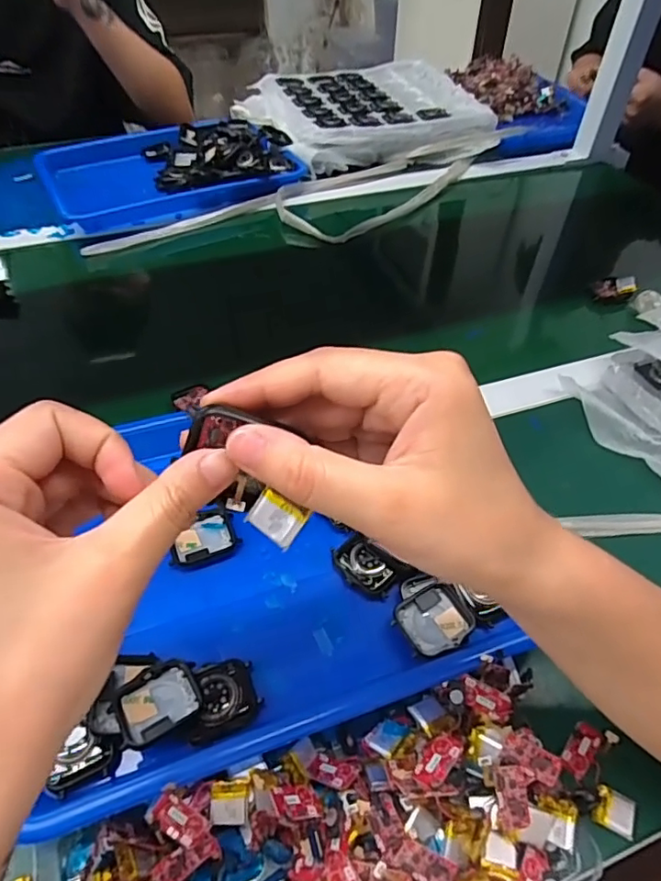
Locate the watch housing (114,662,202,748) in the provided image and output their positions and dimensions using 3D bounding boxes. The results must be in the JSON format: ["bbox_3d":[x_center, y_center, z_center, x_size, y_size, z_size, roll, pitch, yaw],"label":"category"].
[{"bbox_3d":[-0.092,0.142,0.302,0.040,0.014,0.034,-26,53,-23],"label":"watch housing"}]

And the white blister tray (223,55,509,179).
[{"bbox_3d":[0.043,-0.510,0.867,0.340,0.051,0.288,-11,49,-12],"label":"white blister tray"}]

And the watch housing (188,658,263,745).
[{"bbox_3d":[-0.060,0.142,0.308,0.034,0.008,0.036,-3,60,-27],"label":"watch housing"}]

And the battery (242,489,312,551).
[{"bbox_3d":[-0.019,0.027,0.194,0.018,0.004,0.015,36,99,11],"label":"battery"}]

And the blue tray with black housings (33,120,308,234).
[{"bbox_3d":[-0.221,-0.383,0.772,0.332,0.050,0.245,-16,50,-16],"label":"blue tray with black housings"}]

